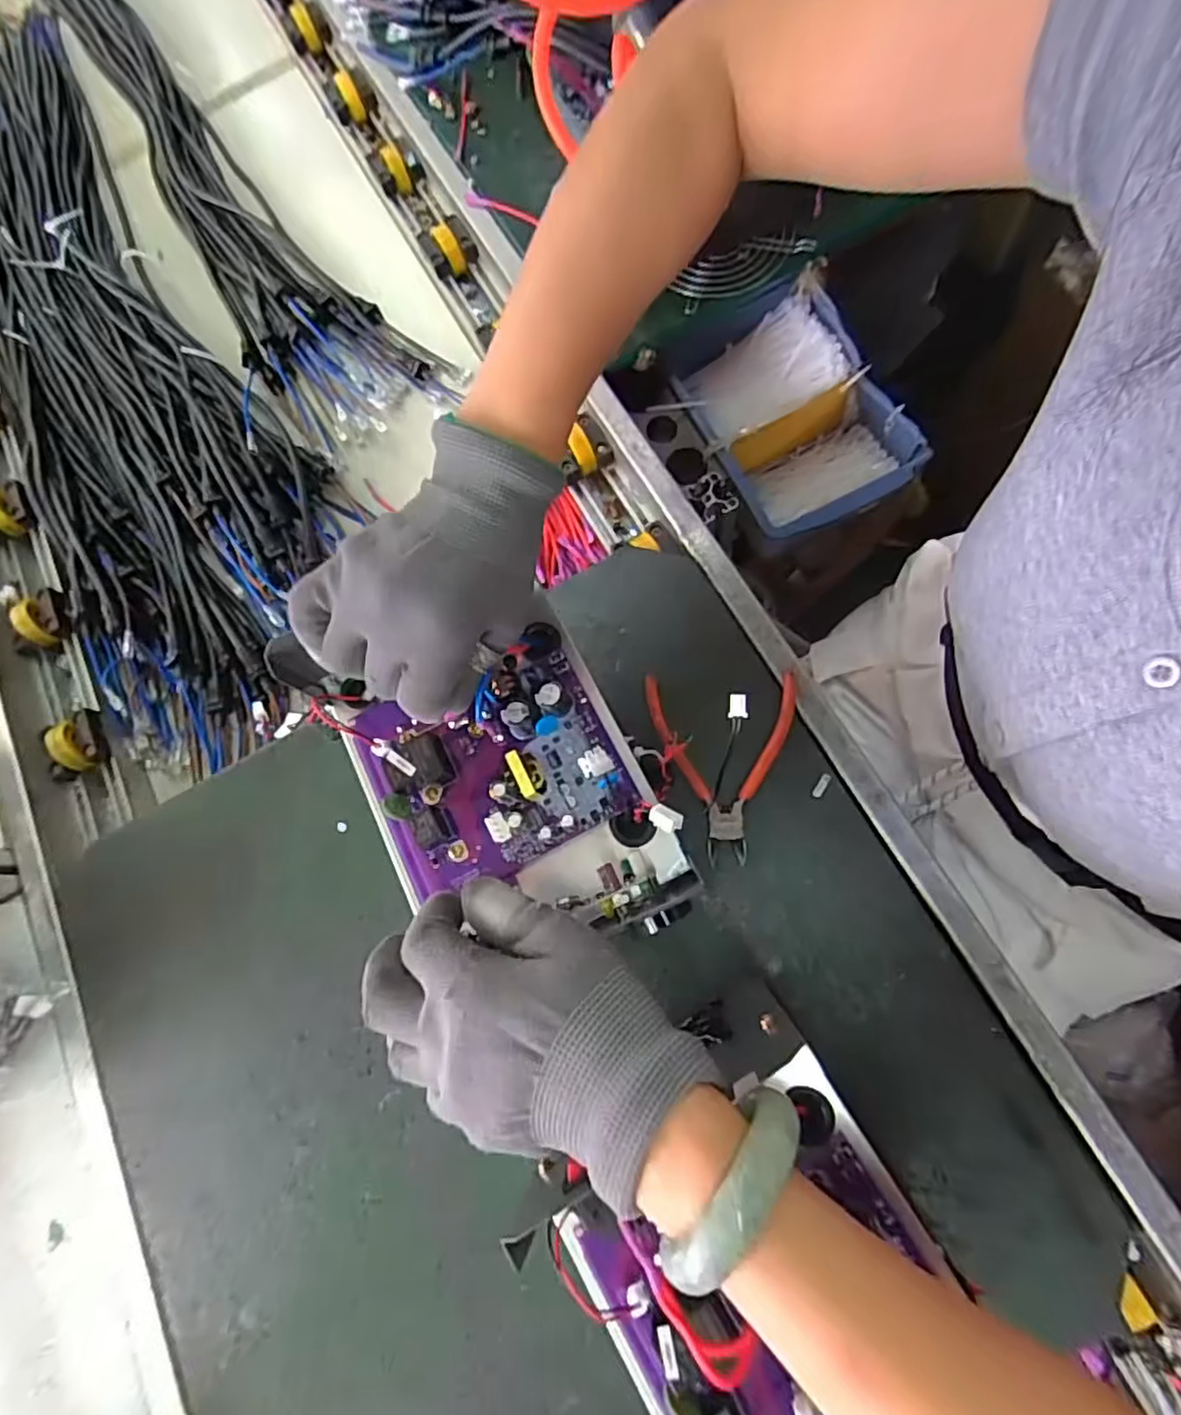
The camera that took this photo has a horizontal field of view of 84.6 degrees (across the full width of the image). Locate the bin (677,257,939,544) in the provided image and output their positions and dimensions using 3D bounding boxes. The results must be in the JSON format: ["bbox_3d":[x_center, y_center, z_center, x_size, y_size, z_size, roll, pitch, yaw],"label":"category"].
[{"bbox_3d":[0.186,-0.280,0.620,0.165,0.095,0.246,-31,74,-1],"label":"bin"}]

